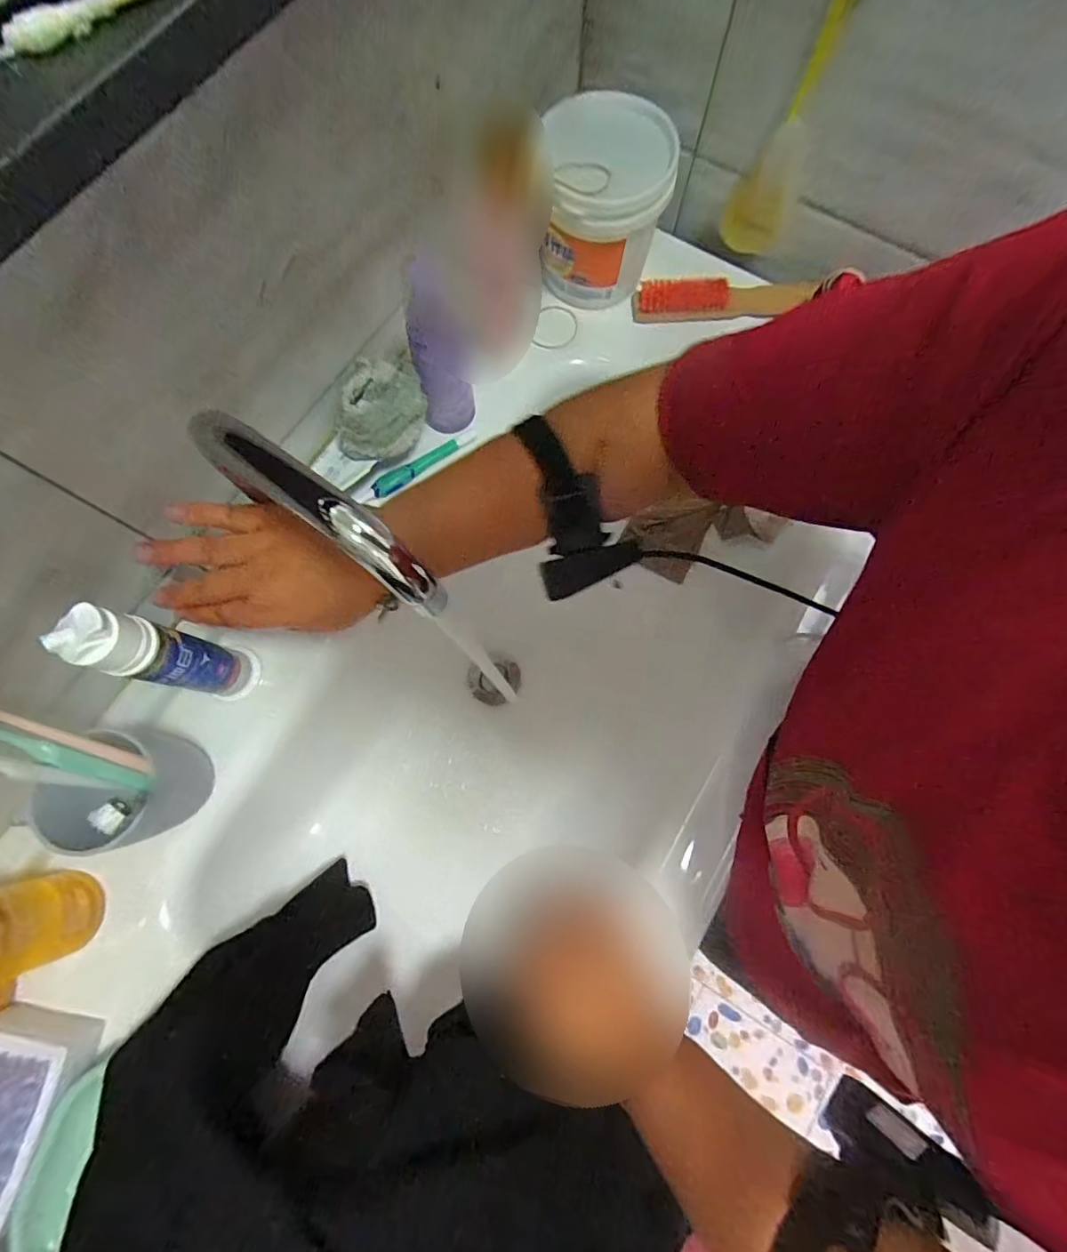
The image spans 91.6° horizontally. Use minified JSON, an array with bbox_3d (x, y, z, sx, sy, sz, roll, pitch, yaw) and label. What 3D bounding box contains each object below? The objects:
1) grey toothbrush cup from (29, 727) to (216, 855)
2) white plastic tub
[{"bbox_3d":[-0.299,0.118,0.385,0.070,0.081,0.076,0,75,0],"label":"grey toothbrush cup"},{"bbox_3d":[0.062,-0.385,0.489,0.117,0.127,0.102,4,75,1],"label":"white plastic tub"}]

